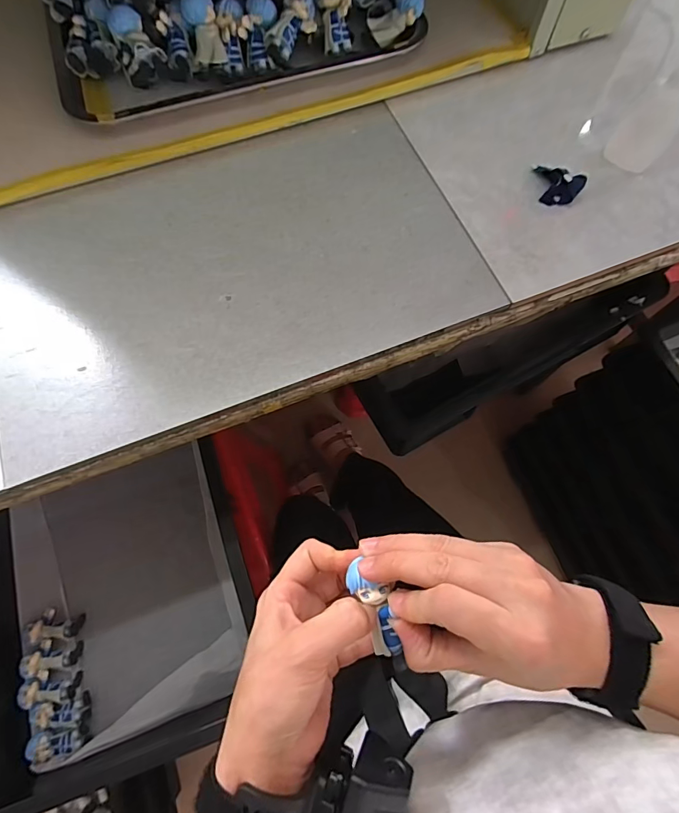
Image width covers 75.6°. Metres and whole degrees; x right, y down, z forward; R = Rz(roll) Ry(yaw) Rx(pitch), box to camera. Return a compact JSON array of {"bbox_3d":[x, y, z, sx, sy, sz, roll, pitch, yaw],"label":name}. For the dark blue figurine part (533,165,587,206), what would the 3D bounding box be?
[{"bbox_3d":[0.189,-0.198,0.386,0.047,0.016,0.034,32,73,11],"label":"dark blue figurine part"}]

